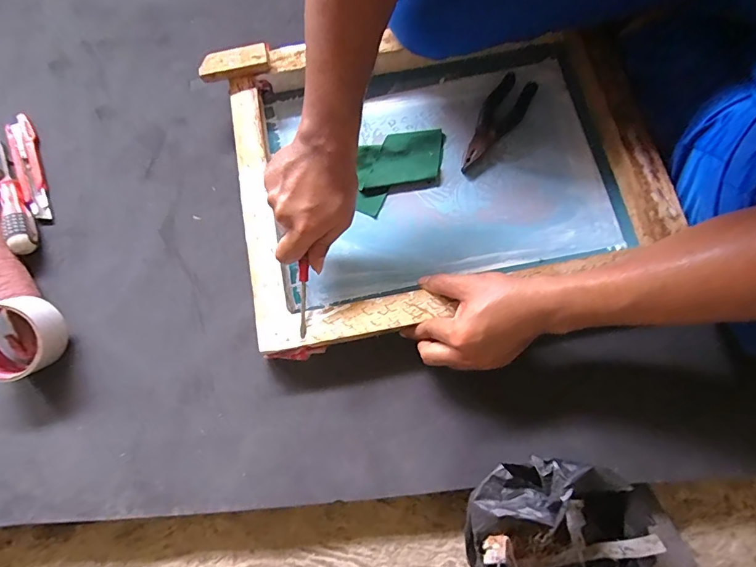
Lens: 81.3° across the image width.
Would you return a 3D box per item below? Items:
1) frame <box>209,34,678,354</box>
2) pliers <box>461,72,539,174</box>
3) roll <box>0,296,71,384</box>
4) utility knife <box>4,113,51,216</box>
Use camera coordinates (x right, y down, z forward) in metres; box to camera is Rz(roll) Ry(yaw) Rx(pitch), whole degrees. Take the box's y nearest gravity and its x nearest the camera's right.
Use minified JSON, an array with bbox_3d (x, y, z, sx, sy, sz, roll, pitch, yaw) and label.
[{"bbox_3d":[0.074,-0.134,0.518,0.463,0.057,0.345,-10,77,-2],"label":"frame"},{"bbox_3d":[0.147,-0.203,0.555,0.048,0.012,0.148,32,78,11],"label":"pliers"},{"bbox_3d":[-0.402,0.061,0.486,0.078,0.055,0.096,8,76,4],"label":"roll"},{"bbox_3d":[-0.438,-0.149,0.550,0.031,0.008,0.147,-24,74,-4],"label":"utility knife"}]

